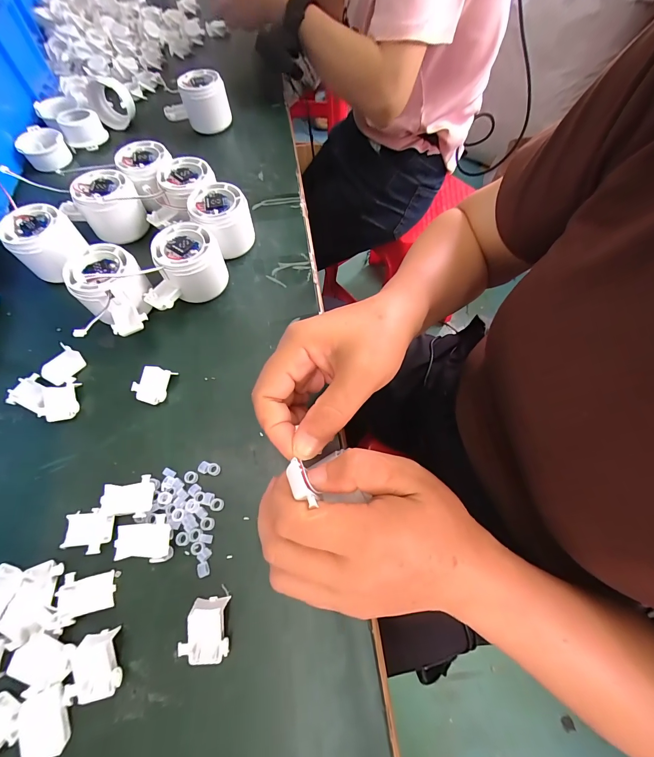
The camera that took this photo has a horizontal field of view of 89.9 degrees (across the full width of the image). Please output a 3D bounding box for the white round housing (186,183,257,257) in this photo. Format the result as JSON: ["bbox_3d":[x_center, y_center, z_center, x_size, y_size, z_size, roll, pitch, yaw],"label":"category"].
[{"bbox_3d":[-0.105,-0.159,0.338,0.055,0.054,0.057,0,63,-1],"label":"white round housing"}]

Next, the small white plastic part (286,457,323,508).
[{"bbox_3d":[-0.014,0.057,0.178,0.010,0.006,0.027,-21,52,-13],"label":"small white plastic part"}]

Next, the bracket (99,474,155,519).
[{"bbox_3d":[-0.145,0.088,0.240,0.036,0.011,0.028,-7,64,-4],"label":"bracket"}]

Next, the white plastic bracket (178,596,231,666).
[{"bbox_3d":[-0.077,0.159,0.207,0.029,0.010,0.033,-4,64,-3],"label":"white plastic bracket"}]

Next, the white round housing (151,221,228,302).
[{"bbox_3d":[-0.129,-0.109,0.314,0.055,0.054,0.053,0,63,-1],"label":"white round housing"}]

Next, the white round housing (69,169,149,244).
[{"bbox_3d":[-0.222,-0.176,0.341,0.057,0.049,0.059,0,63,-1],"label":"white round housing"}]

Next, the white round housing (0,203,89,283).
[{"bbox_3d":[-0.273,-0.130,0.321,0.057,0.049,0.055,0,63,-1],"label":"white round housing"}]

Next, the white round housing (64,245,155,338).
[{"bbox_3d":[-0.188,-0.076,0.296,0.057,0.052,0.077,-36,70,-17],"label":"white round housing"}]

